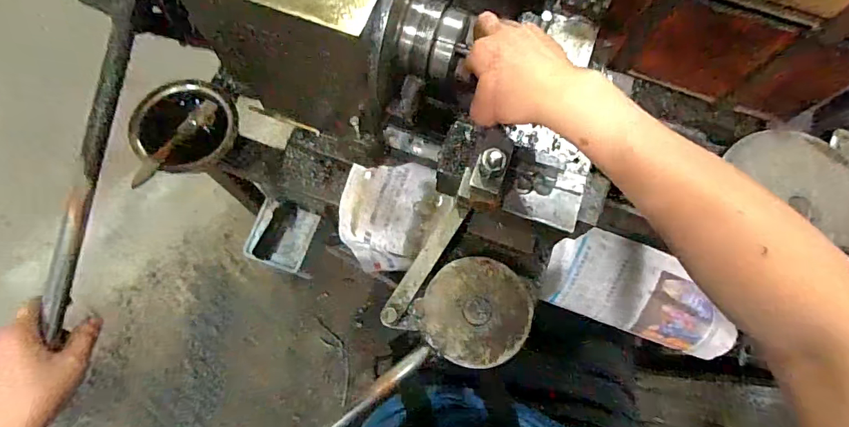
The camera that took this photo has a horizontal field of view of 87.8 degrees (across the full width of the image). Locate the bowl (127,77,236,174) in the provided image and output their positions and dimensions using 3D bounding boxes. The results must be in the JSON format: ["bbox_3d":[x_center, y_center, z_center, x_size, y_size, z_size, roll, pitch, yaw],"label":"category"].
[{"bbox_3d":[-0.320,-0.114,0.583,0.131,0.052,0.128,11,72,1],"label":"bowl"}]

